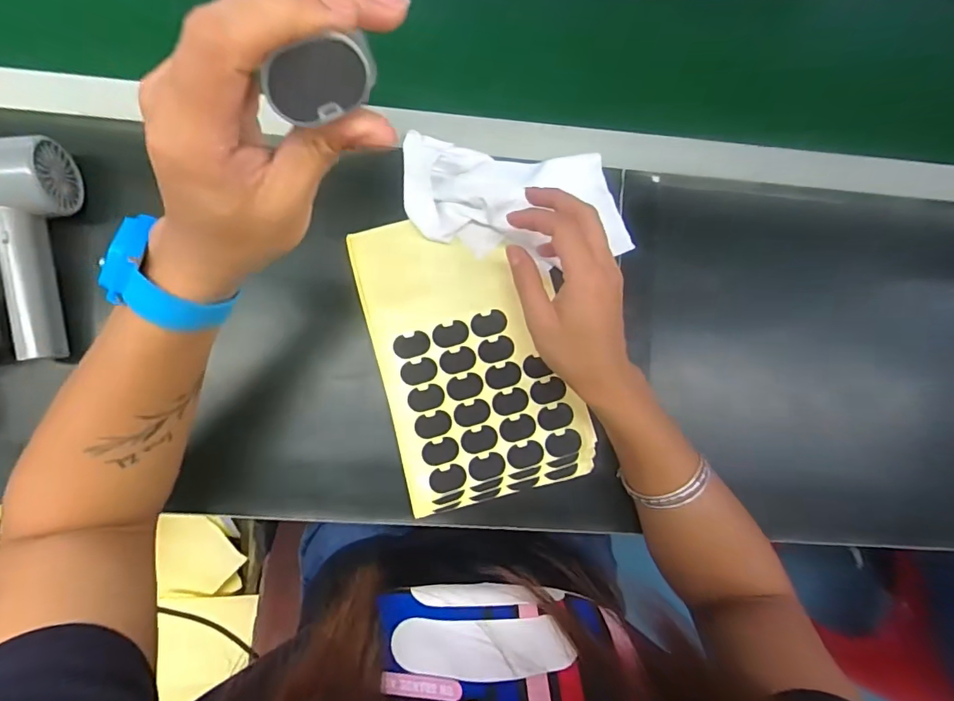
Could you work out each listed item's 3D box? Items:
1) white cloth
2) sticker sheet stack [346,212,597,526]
[{"bbox_3d":[0.034,-0.117,0.402,0.185,0.030,0.096,3,82,-6],"label":"white cloth"},{"bbox_3d":[-0.003,0.005,0.402,0.148,0.017,0.223,-14,84,-7],"label":"sticker sheet stack"}]

